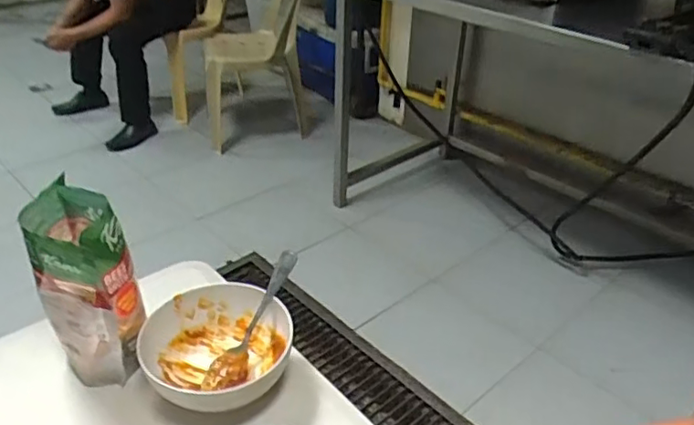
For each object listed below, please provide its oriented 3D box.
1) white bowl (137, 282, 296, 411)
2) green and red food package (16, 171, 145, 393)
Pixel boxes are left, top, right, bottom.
[{"bbox_3d":[-0.138,0.157,0.662,0.157,0.079,0.153,-6,33,-12],"label":"white bowl"},{"bbox_3d":[-0.280,0.088,0.660,0.087,0.207,0.140,-17,36,-26],"label":"green and red food package"}]

